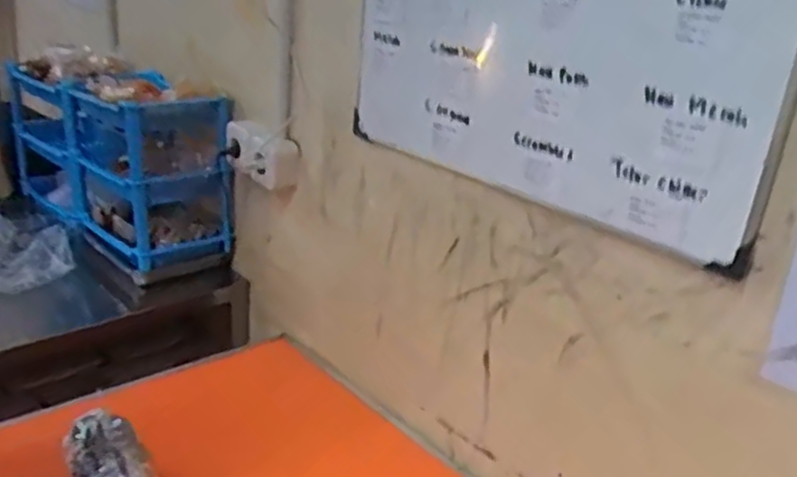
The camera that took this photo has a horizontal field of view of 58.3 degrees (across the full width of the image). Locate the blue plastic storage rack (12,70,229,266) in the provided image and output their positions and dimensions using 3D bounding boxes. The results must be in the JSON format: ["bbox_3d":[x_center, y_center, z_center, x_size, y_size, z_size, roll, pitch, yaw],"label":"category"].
[{"bbox_3d":[-0.581,-0.173,1.480,0.324,0.312,0.548,-11,26,-35],"label":"blue plastic storage rack"}]

